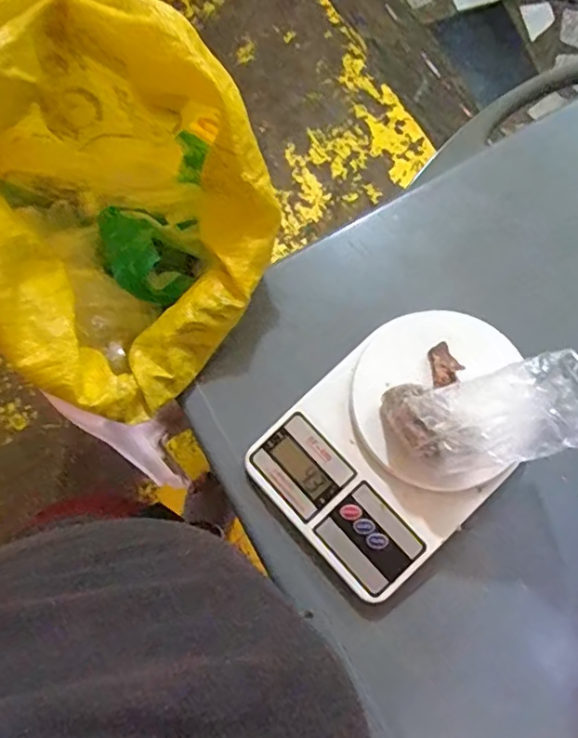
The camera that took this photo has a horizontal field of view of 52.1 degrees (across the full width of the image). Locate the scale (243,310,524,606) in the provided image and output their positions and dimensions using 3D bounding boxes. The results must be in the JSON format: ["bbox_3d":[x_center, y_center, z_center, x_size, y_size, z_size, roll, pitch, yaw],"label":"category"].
[{"bbox_3d":[0.088,0.054,0.457,0.212,0.035,0.151,-41,79,-9],"label":"scale"}]

